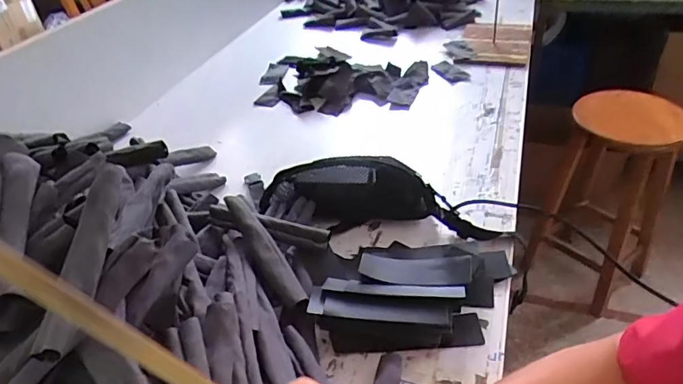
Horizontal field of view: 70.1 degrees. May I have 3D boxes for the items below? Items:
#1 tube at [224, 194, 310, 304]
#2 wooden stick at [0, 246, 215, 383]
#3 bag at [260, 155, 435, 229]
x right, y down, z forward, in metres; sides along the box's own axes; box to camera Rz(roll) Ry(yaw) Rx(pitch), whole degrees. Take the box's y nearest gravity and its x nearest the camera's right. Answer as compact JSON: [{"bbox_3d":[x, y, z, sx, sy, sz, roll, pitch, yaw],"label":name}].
[{"bbox_3d":[-0.104,0.075,0.650,0.046,0.033,0.179,-22,61,-26],"label":"tube"},{"bbox_3d":[-0.125,0.081,0.273,0.015,0.223,0.007,-36,28,15],"label":"wooden stick"},{"bbox_3d":[0.010,0.004,0.806,0.273,0.093,0.070,-2,37,4],"label":"bag"}]

